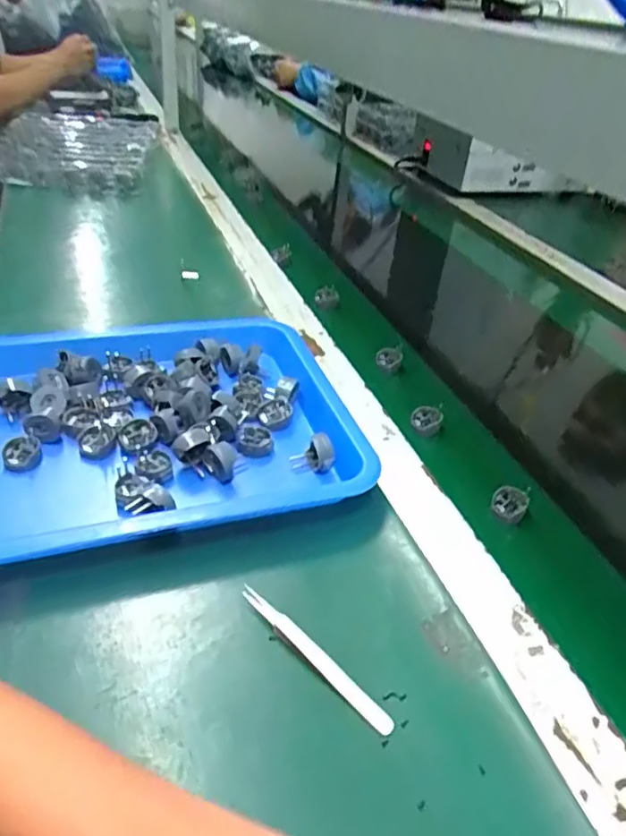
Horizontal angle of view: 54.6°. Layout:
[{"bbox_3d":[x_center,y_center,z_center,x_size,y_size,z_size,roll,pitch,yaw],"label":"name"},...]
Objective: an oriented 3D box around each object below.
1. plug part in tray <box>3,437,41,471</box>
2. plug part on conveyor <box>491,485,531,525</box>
[{"bbox_3d":[-0.215,0.027,0.448,0.025,0.018,0.020,-14,40,-25],"label":"plug part in tray"},{"bbox_3d":[0.153,0.065,0.468,0.026,0.021,0.024,17,38,15],"label":"plug part on conveyor"}]

